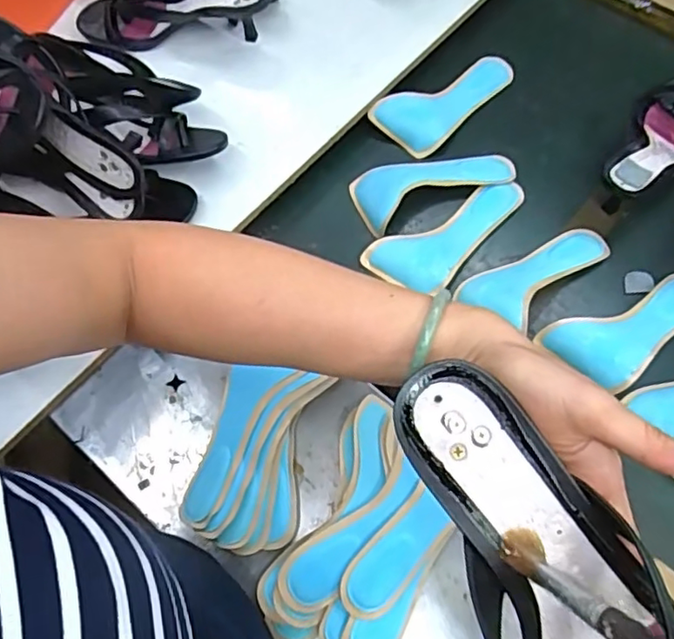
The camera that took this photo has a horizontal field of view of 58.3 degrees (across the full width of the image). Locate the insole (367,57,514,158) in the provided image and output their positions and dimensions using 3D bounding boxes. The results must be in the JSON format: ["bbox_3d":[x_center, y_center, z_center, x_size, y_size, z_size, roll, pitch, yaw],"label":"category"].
[{"bbox_3d":[0.133,-0.277,0.743,0.085,0.012,0.192,44,69,7],"label":"insole"}]

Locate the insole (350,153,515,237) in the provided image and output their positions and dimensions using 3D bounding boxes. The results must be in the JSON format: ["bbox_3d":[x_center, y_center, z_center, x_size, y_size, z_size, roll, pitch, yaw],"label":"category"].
[{"bbox_3d":[0.107,-0.165,0.688,0.183,0.025,0.082,-25,67,-9],"label":"insole"}]

